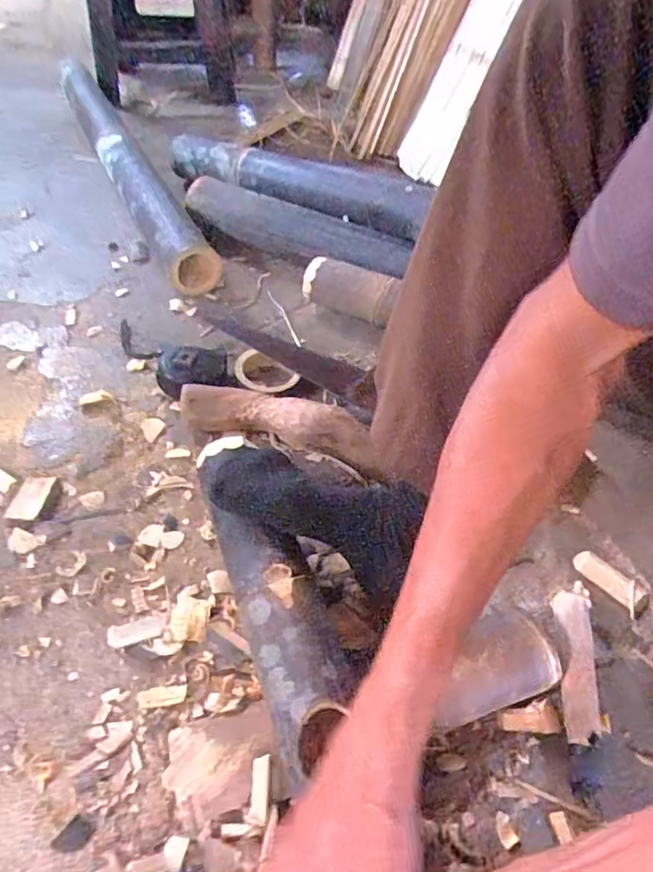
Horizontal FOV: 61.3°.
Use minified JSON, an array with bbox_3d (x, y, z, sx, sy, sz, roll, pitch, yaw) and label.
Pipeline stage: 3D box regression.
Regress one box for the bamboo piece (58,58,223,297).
[{"bbox_3d":[-0.400,-0.559,1.098,0.095,0.092,0.952,-18,51,-20],"label":"bamboo piece"}]

